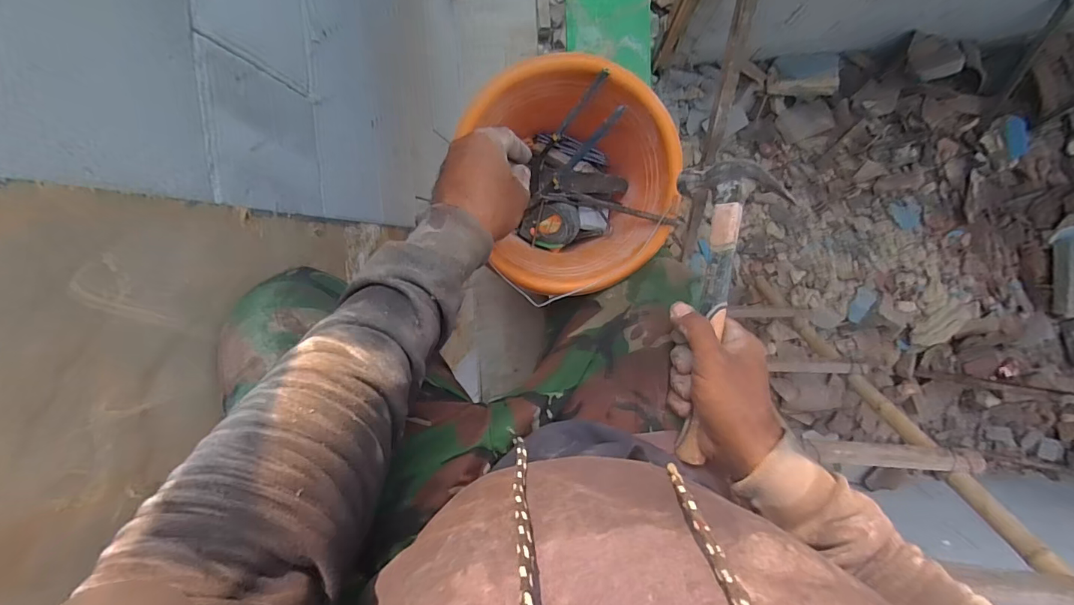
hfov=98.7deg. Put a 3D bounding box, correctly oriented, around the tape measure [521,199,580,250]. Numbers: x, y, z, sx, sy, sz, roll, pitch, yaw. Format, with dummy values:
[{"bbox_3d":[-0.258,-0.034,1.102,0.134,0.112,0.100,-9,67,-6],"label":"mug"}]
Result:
[{"bbox_3d":[0.024,-0.106,0.631,0.067,0.033,0.070,34,123,8],"label":"tape measure"}]

